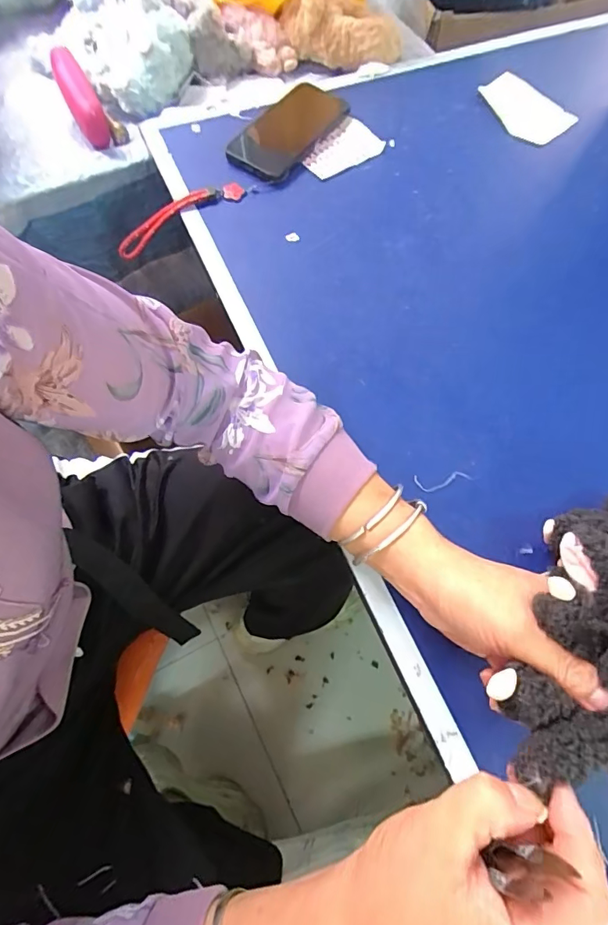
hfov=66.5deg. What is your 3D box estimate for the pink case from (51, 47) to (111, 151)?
[{"bbox_3d":[-0.275,-0.448,0.566,0.032,0.030,0.126,-28,89,-13],"label":"pink case"}]

